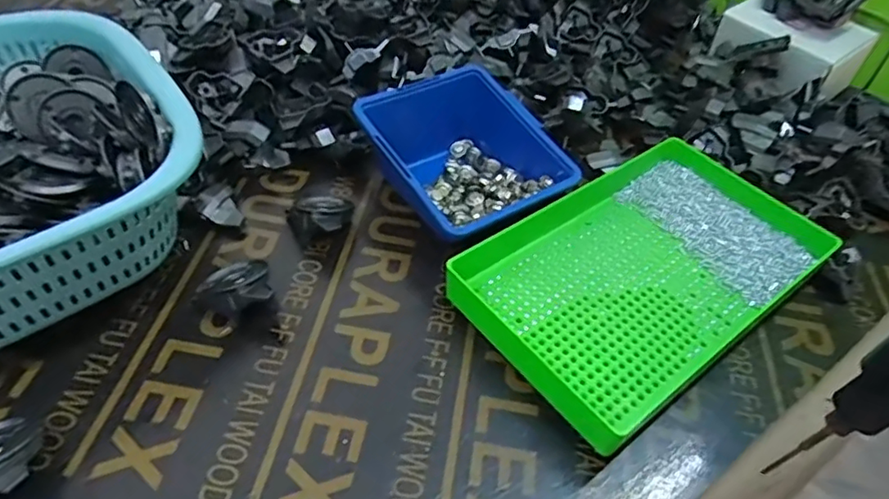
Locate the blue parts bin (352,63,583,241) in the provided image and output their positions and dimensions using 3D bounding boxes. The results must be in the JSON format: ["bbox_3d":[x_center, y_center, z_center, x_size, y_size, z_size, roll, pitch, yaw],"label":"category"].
[{"bbox_3d":[0.007,-0.075,0.463,0.122,0.061,0.161,-24,54,-24],"label":"blue parts bin"}]

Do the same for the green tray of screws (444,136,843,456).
[{"bbox_3d":[0.133,0.011,0.415,0.245,0.035,0.157,-29,56,-27],"label":"green tray of screws"}]

